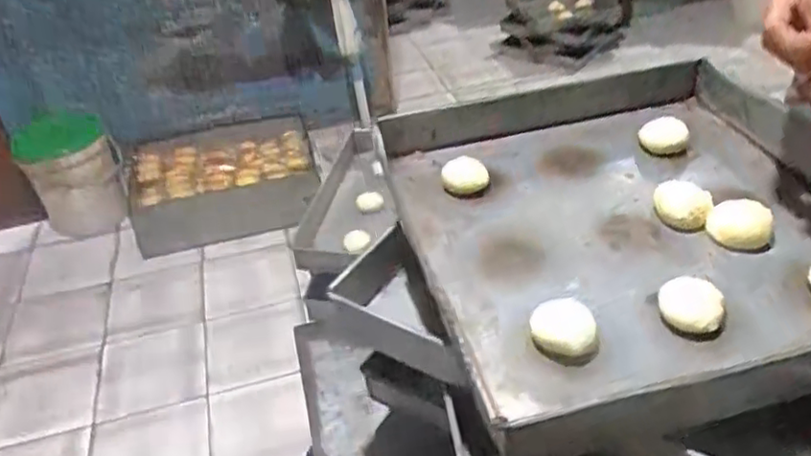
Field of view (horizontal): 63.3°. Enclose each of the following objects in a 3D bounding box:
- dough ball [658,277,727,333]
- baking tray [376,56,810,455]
[{"bbox_3d":[0.247,0.064,0.568,0.052,0.032,0.044,15,42,25],"label":"dough ball"},{"bbox_3d":[0.226,-0.014,0.687,0.463,0.085,0.504,-12,38,-8],"label":"baking tray"}]

